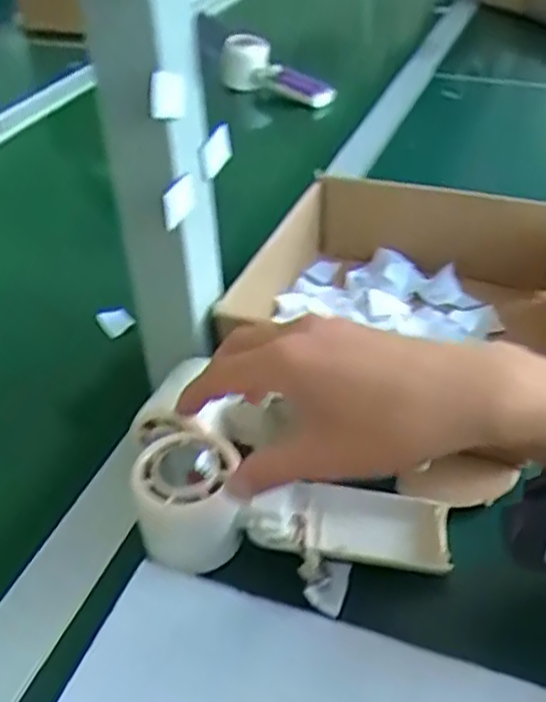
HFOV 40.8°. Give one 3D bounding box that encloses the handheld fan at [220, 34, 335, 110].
[{"bbox_3d":[0.003,-0.366,0.959,0.041,0.069,0.173,-33,49,-32],"label":"handheld fan"}]

